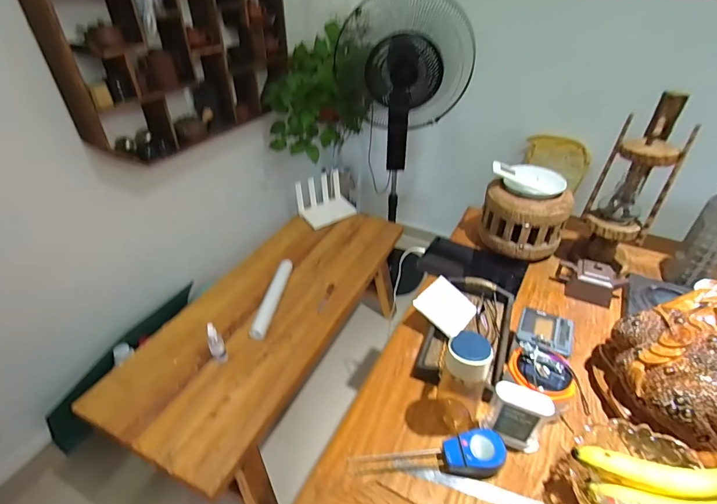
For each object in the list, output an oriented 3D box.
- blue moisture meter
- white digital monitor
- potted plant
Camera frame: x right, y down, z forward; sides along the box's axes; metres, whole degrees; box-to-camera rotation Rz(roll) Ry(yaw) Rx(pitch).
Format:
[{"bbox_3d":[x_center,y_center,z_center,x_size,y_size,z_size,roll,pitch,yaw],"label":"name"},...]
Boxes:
[{"bbox_3d":[0.112,0.329,0.609,0.234,0.035,0.058,-10,37,6],"label":"blue moisture meter"},{"bbox_3d":[0.257,0.266,0.613,0.089,0.114,0.043,20,42,23],"label":"white digital monitor"},{"bbox_3d":[-0.165,-0.732,1.737,0.440,0.445,0.463,2,38,2],"label":"potted plant"}]

